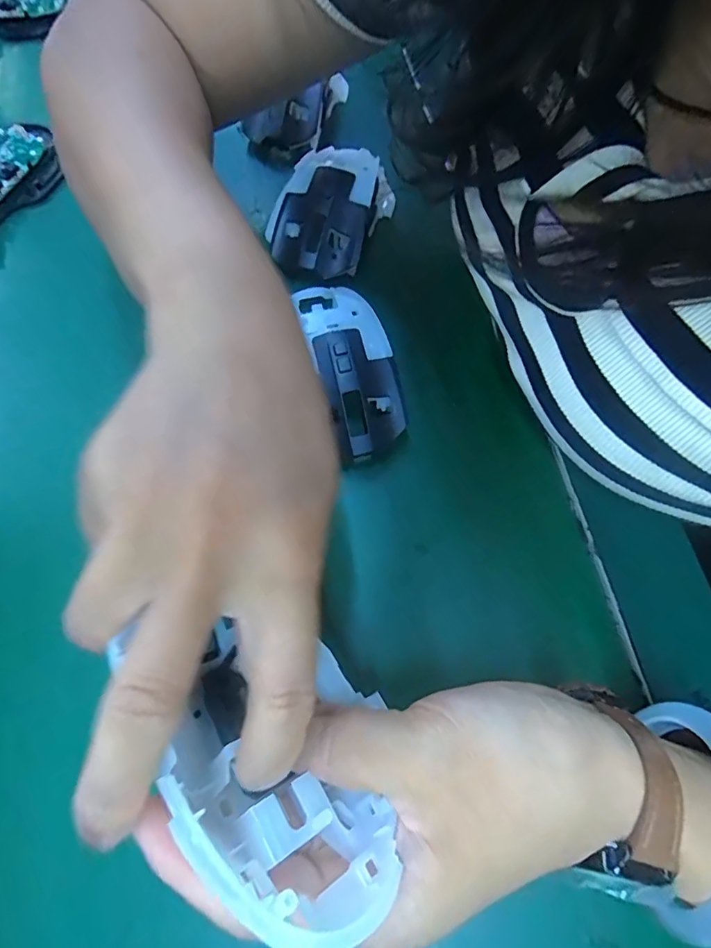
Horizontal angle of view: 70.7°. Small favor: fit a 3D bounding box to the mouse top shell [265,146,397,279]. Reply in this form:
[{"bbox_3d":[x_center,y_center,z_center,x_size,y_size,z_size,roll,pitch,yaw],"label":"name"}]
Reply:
[{"bbox_3d":[-0.019,-0.165,0.313,0.065,0.033,0.087,22,72,8],"label":"mouse top shell"}]

